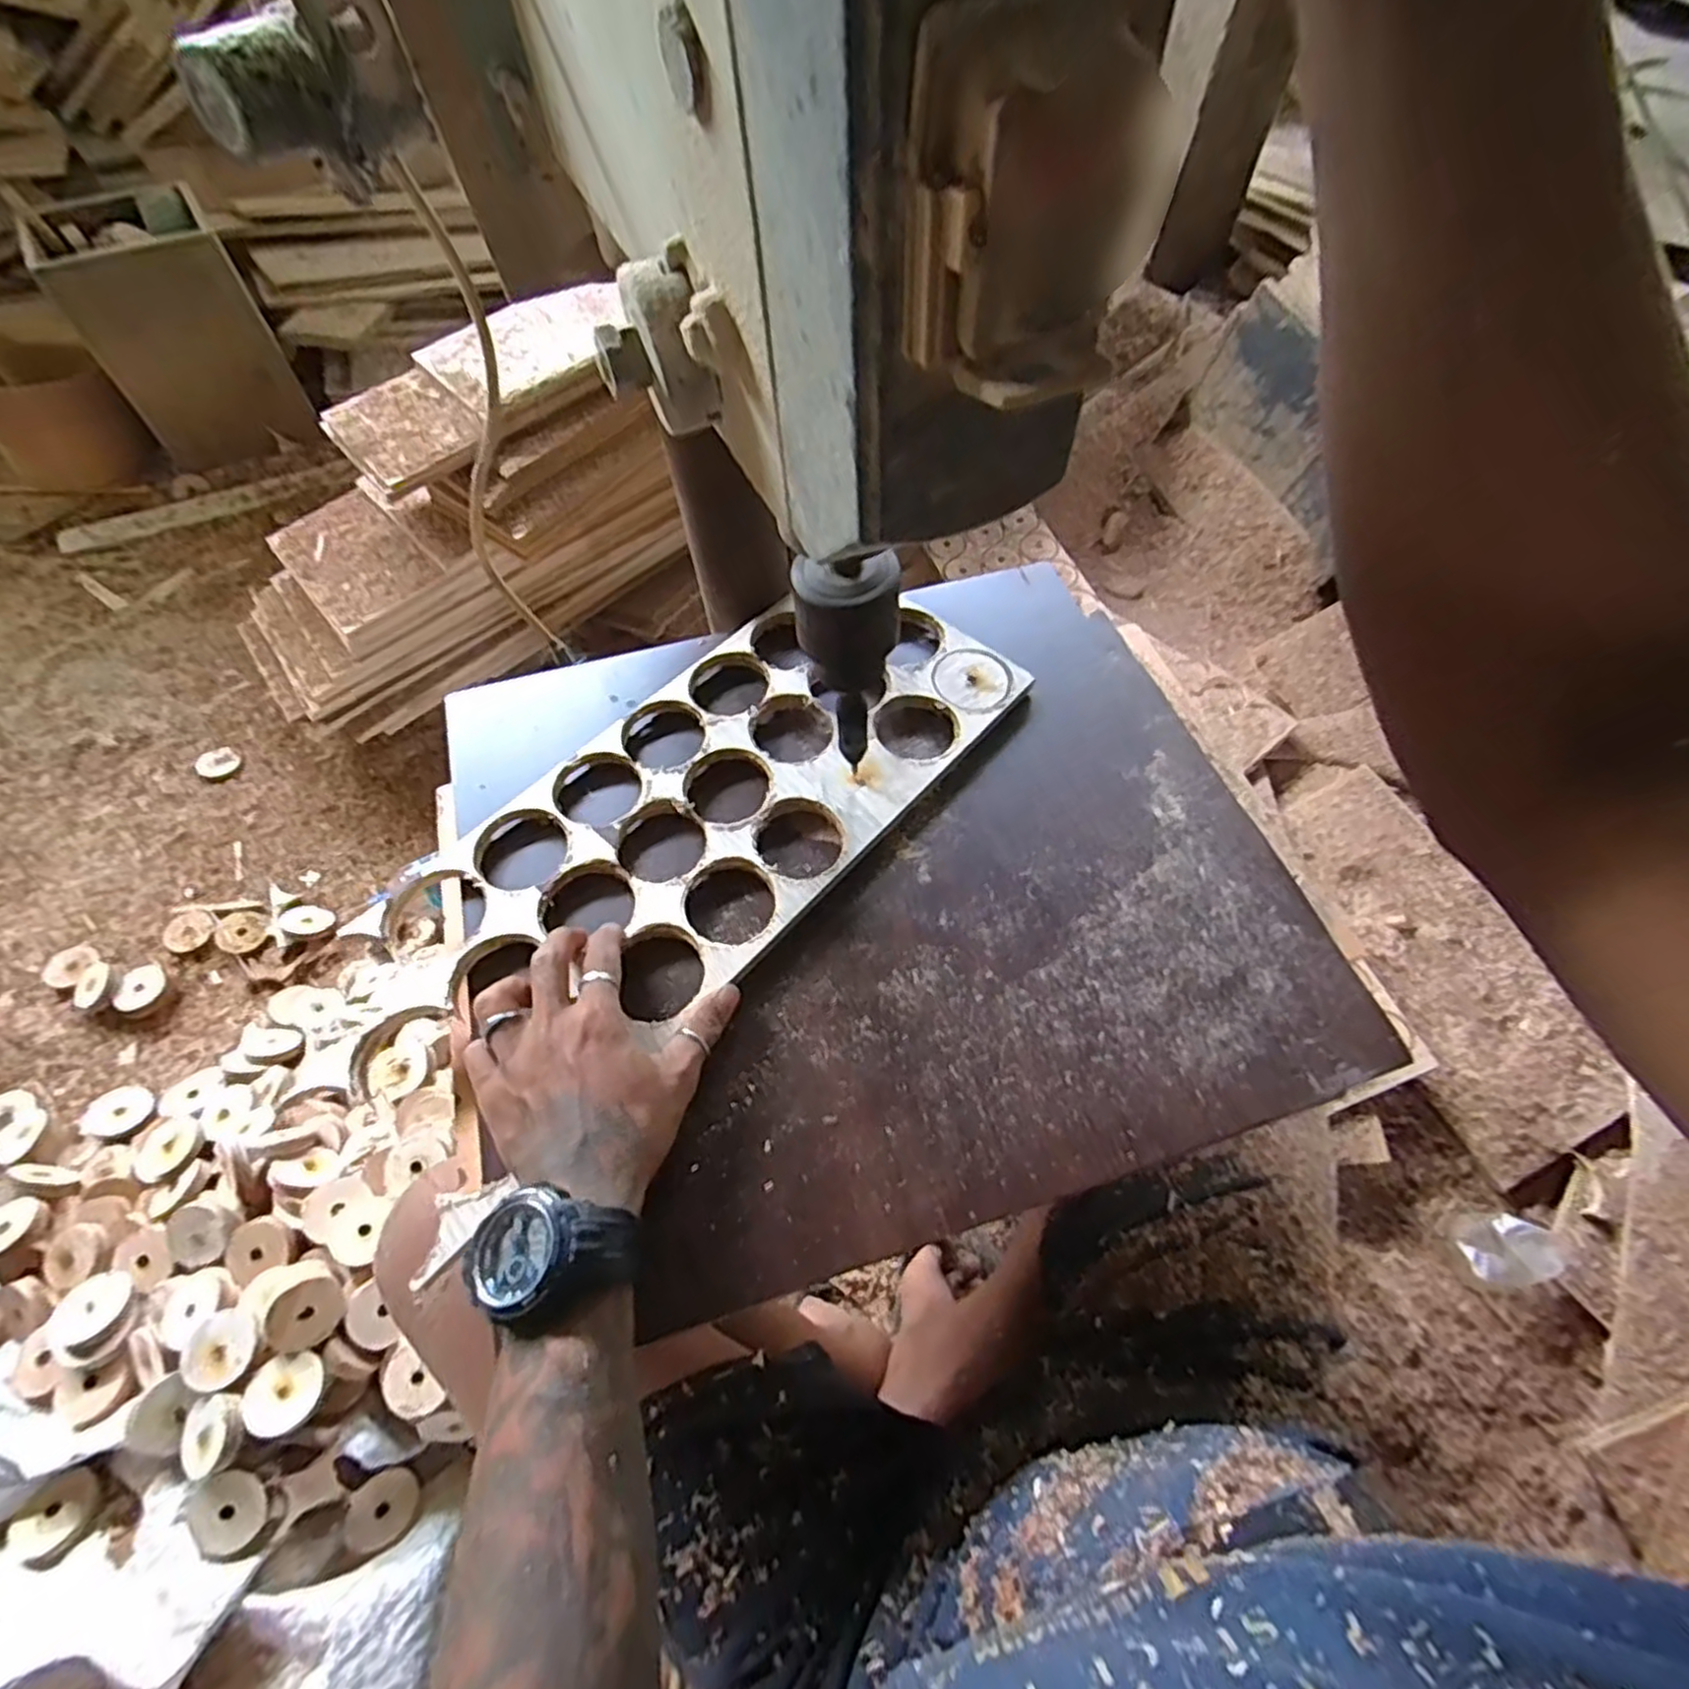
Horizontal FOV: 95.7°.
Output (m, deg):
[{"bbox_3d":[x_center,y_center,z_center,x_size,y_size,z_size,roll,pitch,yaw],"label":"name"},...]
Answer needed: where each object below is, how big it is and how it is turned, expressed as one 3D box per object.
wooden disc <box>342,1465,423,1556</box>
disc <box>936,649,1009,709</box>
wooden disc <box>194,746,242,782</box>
[{"bbox_3d":[-0.356,0.512,0.589,0.050,0.008,0.053,8,77,-41],"label":"wooden disc"},{"bbox_3d":[0.090,-0.116,0.537,0.050,0.007,0.054,0,60,-1],"label":"disc"},{"bbox_3d":[-0.845,-0.109,1.033,0.052,0.012,0.050,1,62,-3],"label":"wooden disc"}]

